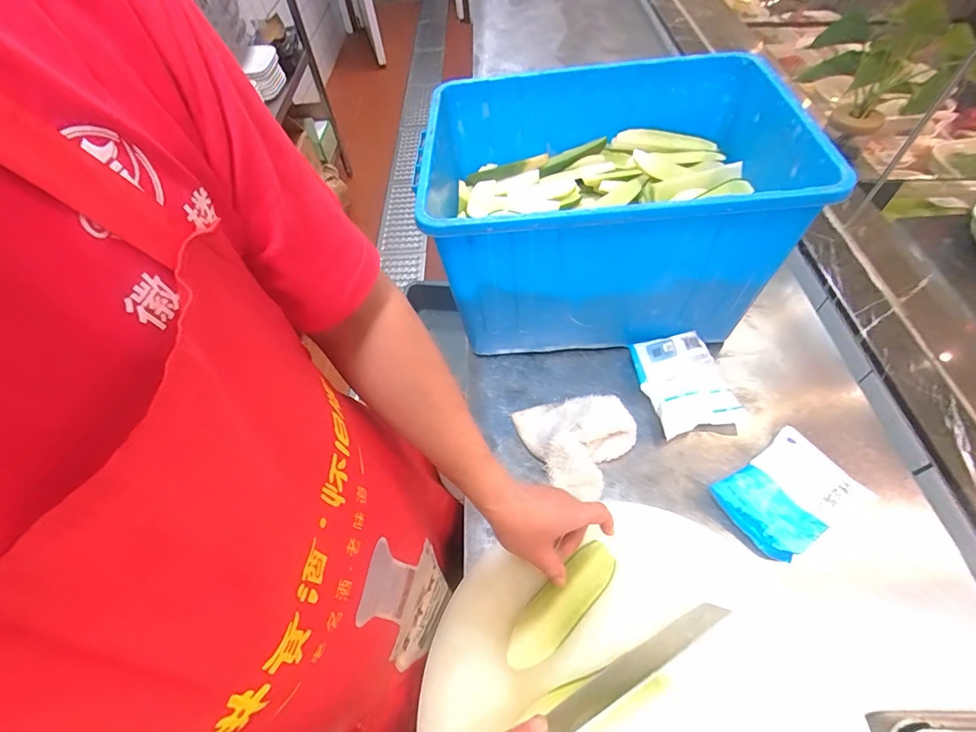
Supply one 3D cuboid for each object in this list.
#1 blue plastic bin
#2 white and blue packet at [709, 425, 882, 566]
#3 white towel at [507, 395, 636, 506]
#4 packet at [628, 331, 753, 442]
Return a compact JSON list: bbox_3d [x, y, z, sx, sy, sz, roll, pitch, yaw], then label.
[{"bbox_3d":[0.173,-0.240,0.668,0.491,0.254,0.349,-4,56,2],"label":"blue plastic bin"},{"bbox_3d":[0.387,0.164,0.564,0.164,0.041,0.117,-30,59,-15],"label":"white and blue packet"},{"bbox_3d":[0.129,0.096,0.606,0.135,0.058,0.141,-25,57,-12],"label":"white towel"},{"bbox_3d":[0.297,0.022,0.657,0.123,0.038,0.147,-13,56,-4],"label":"packet"}]

